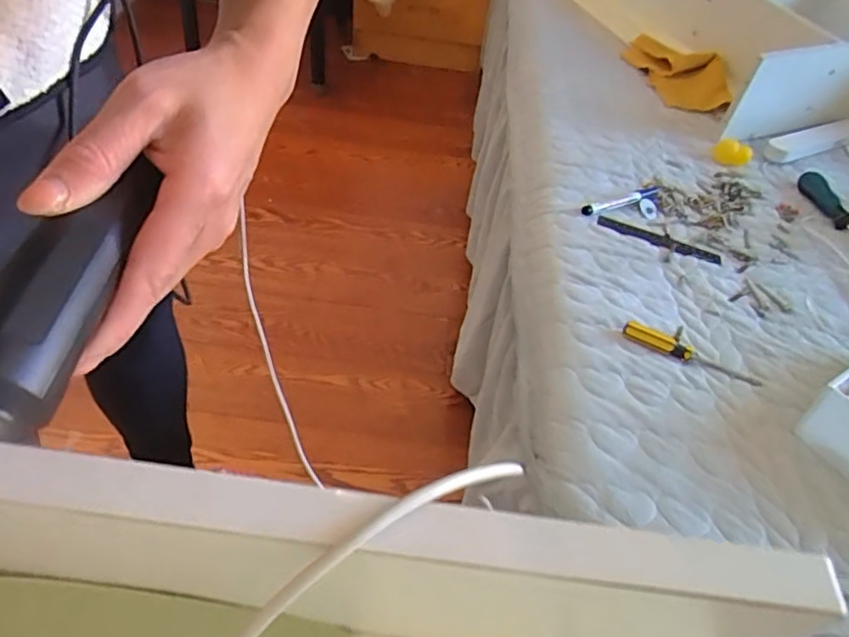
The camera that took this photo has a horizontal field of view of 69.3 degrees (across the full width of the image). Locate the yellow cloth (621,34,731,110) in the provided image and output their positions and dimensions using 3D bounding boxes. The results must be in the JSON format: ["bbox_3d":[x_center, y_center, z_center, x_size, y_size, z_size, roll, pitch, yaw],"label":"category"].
[{"bbox_3d":[0.453,-0.445,1.098,0.136,0.046,0.240,-4,48,-11],"label":"yellow cloth"}]

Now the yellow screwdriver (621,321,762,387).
[{"bbox_3d":[0.266,0.035,0.611,0.137,0.014,0.025,24,49,15],"label":"yellow screwdriver"}]

